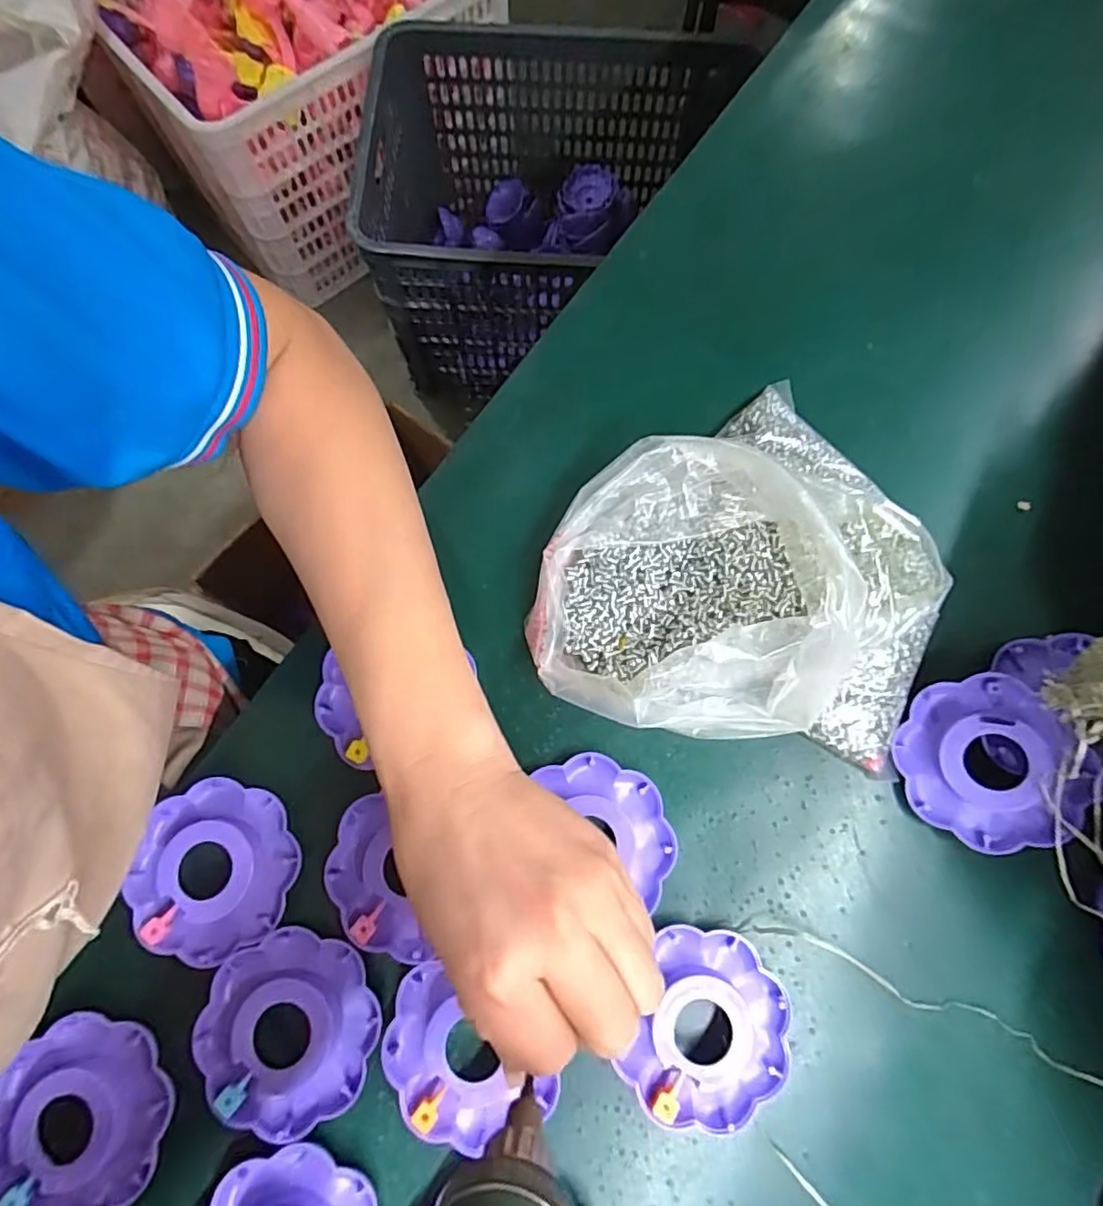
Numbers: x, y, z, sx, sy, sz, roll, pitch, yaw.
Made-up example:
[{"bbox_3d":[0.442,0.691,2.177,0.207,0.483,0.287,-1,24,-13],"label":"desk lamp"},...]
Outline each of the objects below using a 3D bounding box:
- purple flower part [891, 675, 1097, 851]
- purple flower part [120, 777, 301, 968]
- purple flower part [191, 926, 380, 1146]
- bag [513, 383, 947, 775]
[{"bbox_3d":[0.222,0.082,0.314,0.076,0.016,0.083,-20,72,21],"label":"purple flower part"},{"bbox_3d":[-0.174,0.136,0.313,0.081,0.012,0.083,0,75,0],"label":"purple flower part"},{"bbox_3d":[-0.128,0.206,0.294,0.082,0.011,0.083,0,75,0],"label":"purple flower part"},{"bbox_3d":[0.105,-0.035,0.333,0.216,0.069,0.215,9,75,3],"label":"bag"}]

